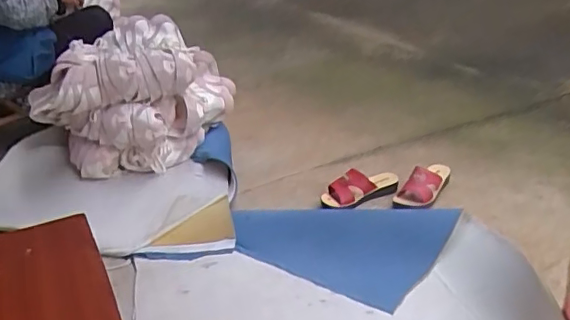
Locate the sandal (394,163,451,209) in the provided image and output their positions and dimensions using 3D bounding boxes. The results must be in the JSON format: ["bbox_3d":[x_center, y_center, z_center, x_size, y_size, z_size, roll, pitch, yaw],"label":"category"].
[{"bbox_3d":[0.370,0.054,1.492,0.099,0.075,0.195,12,33,30],"label":"sandal"}]

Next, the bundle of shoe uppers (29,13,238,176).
[{"bbox_3d":[-0.448,-0.178,1.722,0.378,0.387,0.511,16,37,38],"label":"bundle of shoe uppers"}]

